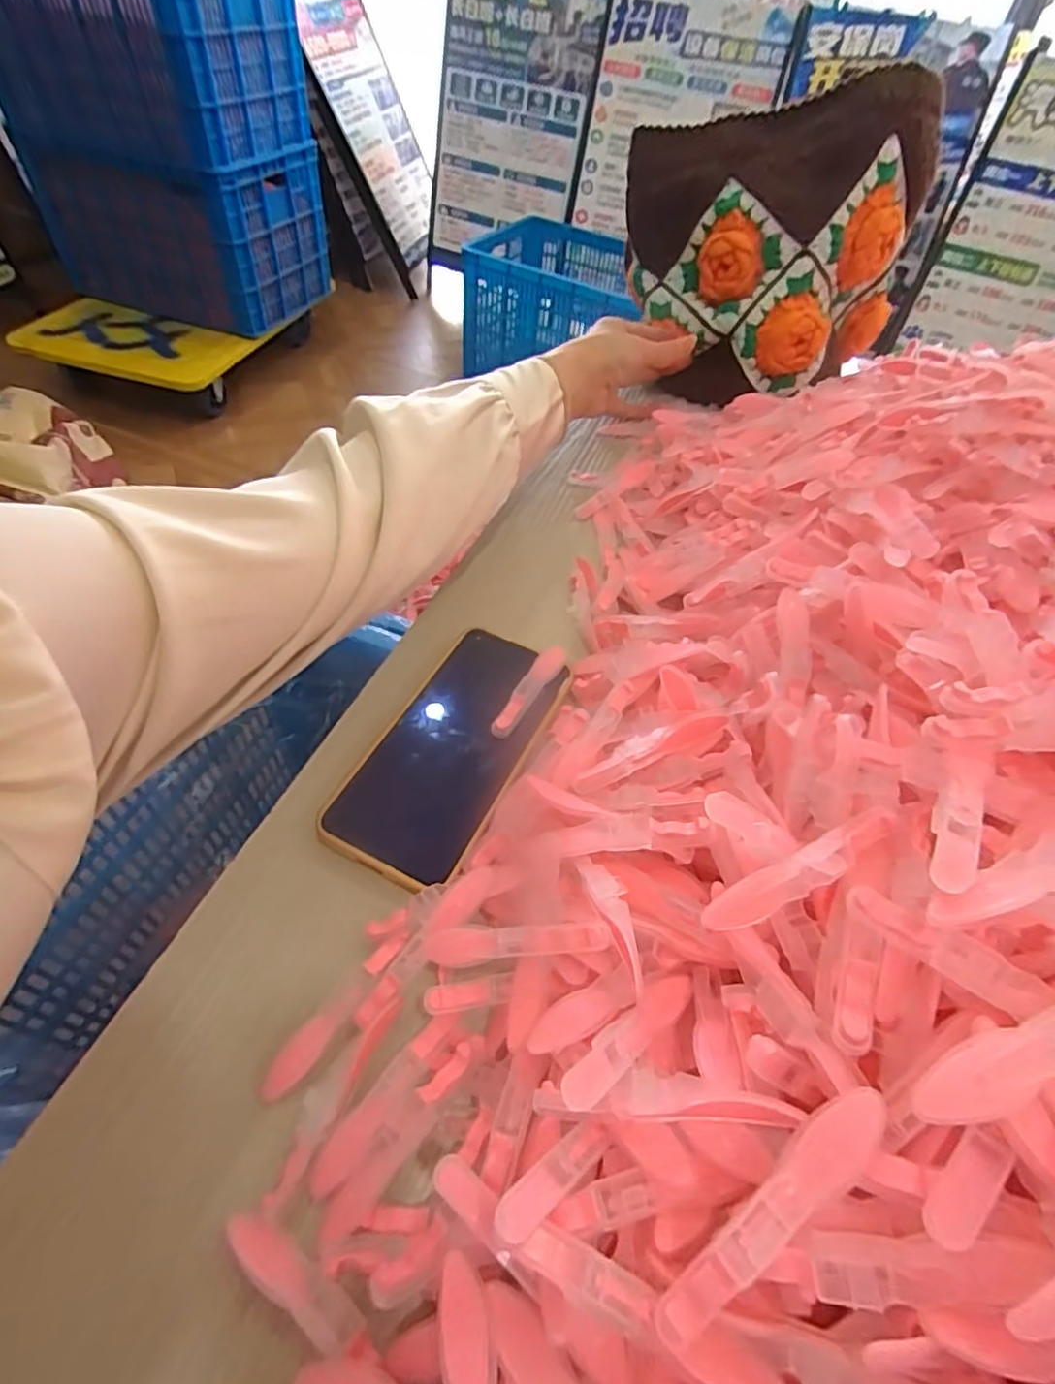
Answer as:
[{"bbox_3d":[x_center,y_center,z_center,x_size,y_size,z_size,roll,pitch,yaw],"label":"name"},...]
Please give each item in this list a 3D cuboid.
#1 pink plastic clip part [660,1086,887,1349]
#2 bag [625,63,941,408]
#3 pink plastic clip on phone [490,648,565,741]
[{"bbox_3d":[0.063,0.134,0.159,0.078,0.005,0.014,-43,64,-5],"label":"pink plastic clip part"},{"bbox_3d":[0.212,-0.387,0.558,0.247,0.224,0.095,1,22,20],"label":"bag"},{"bbox_3d":[0.002,-0.002,0.355,0.013,0.010,0.077,24,53,13],"label":"pink plastic clip on phone"}]

